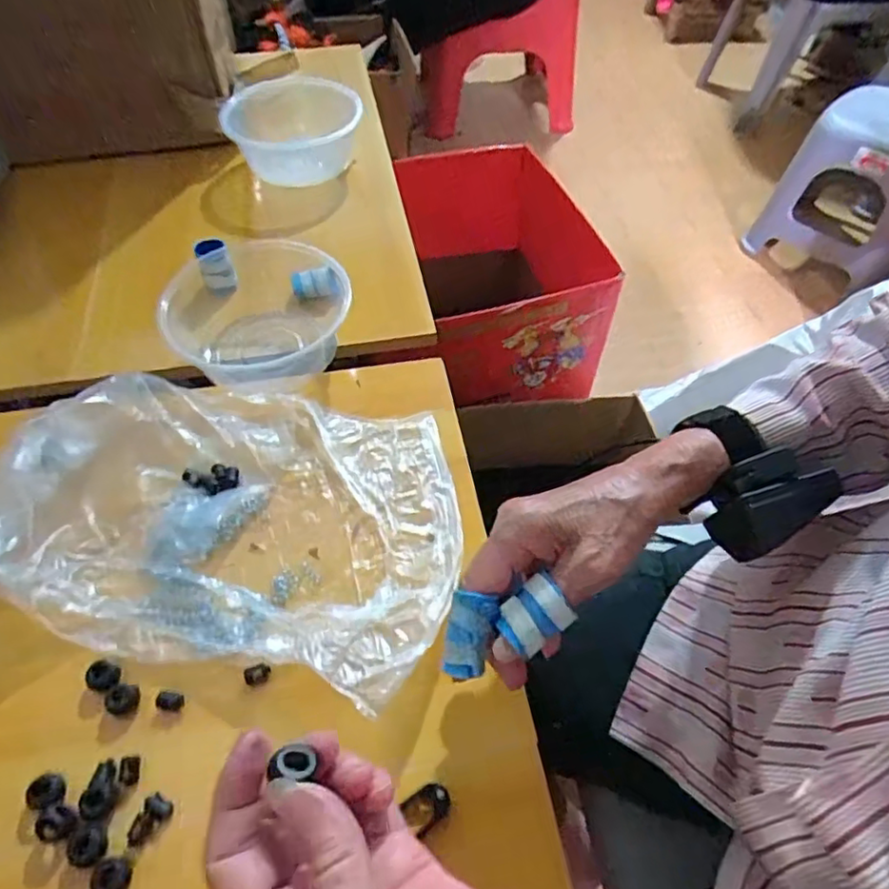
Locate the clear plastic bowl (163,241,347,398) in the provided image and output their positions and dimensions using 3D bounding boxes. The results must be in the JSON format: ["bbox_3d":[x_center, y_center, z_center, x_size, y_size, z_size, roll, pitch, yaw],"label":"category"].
[{"bbox_3d":[-0.152,-0.113,0.508,0.154,0.069,0.143,1,53,-1],"label":"clear plastic bowl"}]

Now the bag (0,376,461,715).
[{"bbox_3d":[-0.140,0.037,0.400,0.295,0.056,0.197,8,53,5],"label":"bag"}]

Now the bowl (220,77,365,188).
[{"bbox_3d":[-0.161,-0.348,0.674,0.142,0.069,0.166,-4,53,-4],"label":"bowl"}]

